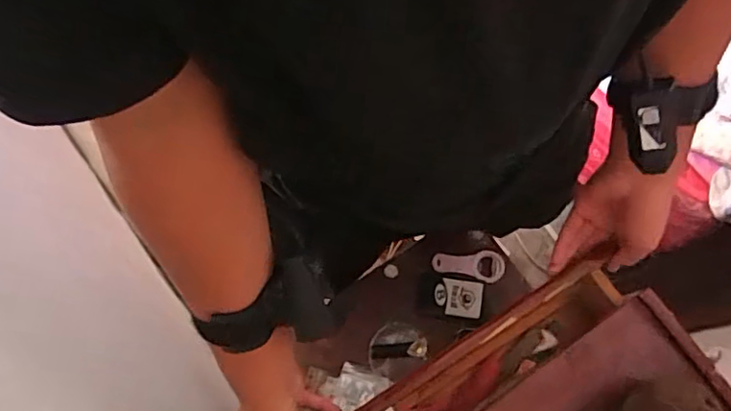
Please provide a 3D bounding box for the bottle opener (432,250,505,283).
[{"bbox_3d":[0.147,0.082,0.845,0.099,0.010,0.047,9,73,2],"label":"bottle opener"}]

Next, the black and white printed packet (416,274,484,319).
[{"bbox_3d":[0.117,0.125,0.818,0.085,0.015,0.051,12,73,3],"label":"black and white printed packet"}]

